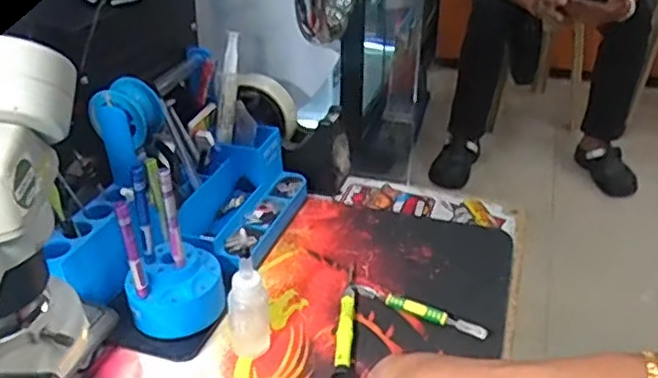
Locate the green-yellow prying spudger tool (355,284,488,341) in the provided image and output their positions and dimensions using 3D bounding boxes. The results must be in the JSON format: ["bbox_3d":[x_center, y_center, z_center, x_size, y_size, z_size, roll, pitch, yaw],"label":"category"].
[{"bbox_3d":[0.074,0.099,0.557,0.118,0.013,0.014,22,38,31],"label":"green-yellow prying spudger tool"}]

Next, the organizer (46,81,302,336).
[{"bbox_3d":[-0.123,-0.004,0.588,0.162,0.148,0.241,5,32,8],"label":"organizer"}]

